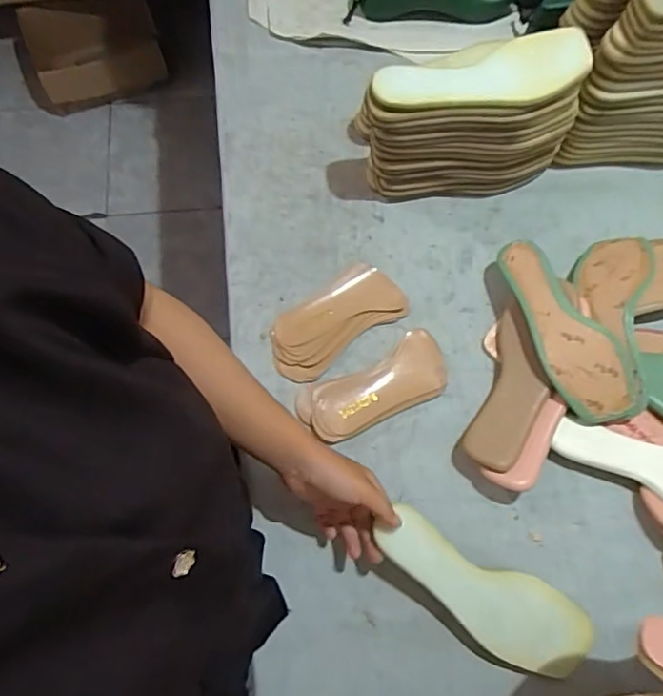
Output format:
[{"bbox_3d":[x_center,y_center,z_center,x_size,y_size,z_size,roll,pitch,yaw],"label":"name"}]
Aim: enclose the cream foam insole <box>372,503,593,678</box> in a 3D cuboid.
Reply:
[{"bbox_3d":[0.147,0.238,0.542,0.224,0.014,0.077,32,72,1],"label":"cream foam insole"}]

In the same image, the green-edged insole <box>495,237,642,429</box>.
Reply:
[{"bbox_3d":[0.256,-0.020,0.626,0.087,0.035,0.233,-27,73,-11],"label":"green-edged insole"}]

